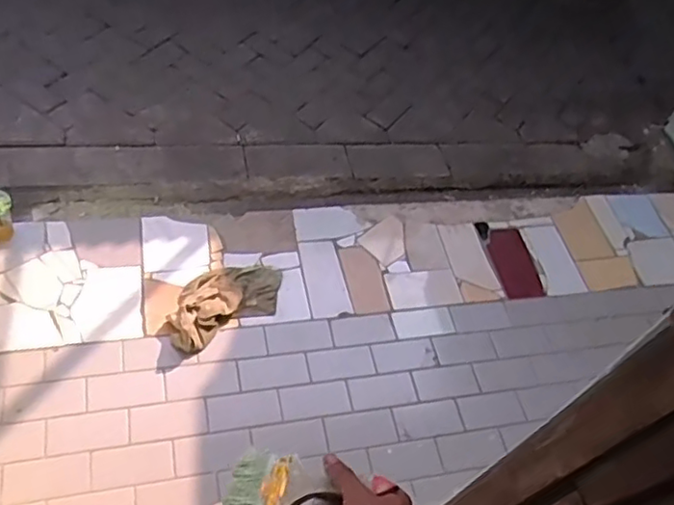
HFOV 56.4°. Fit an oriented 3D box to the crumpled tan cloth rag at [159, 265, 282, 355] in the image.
[{"bbox_3d":[-0.339,0.135,1.892,0.396,0.066,0.199,-28,57,-27],"label":"crumpled tan cloth rag"}]

